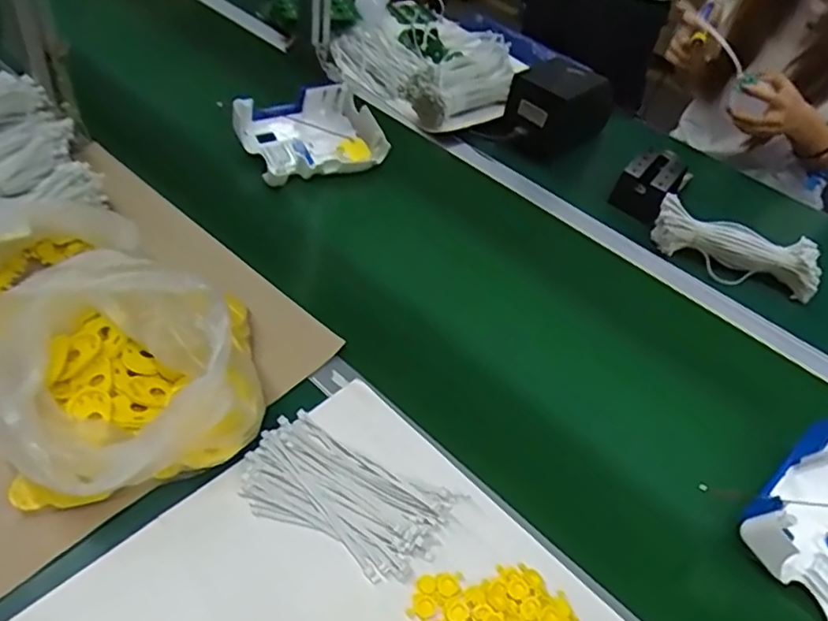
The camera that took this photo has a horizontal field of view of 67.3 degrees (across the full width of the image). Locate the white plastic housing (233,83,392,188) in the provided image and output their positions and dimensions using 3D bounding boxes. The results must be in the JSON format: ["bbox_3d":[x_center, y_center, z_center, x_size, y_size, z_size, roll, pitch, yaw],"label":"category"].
[{"bbox_3d":[-0.162,-0.267,0.939,0.195,0.082,0.180,-21,54,-30],"label":"white plastic housing"}]

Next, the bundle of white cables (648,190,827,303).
[{"bbox_3d":[0.438,-0.085,0.852,0.222,0.062,0.059,24,46,11],"label":"bundle of white cables"}]

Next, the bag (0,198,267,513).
[{"bbox_3d":[-0.313,-0.002,0.574,0.240,0.143,0.383,-29,58,-34],"label":"bag"}]

